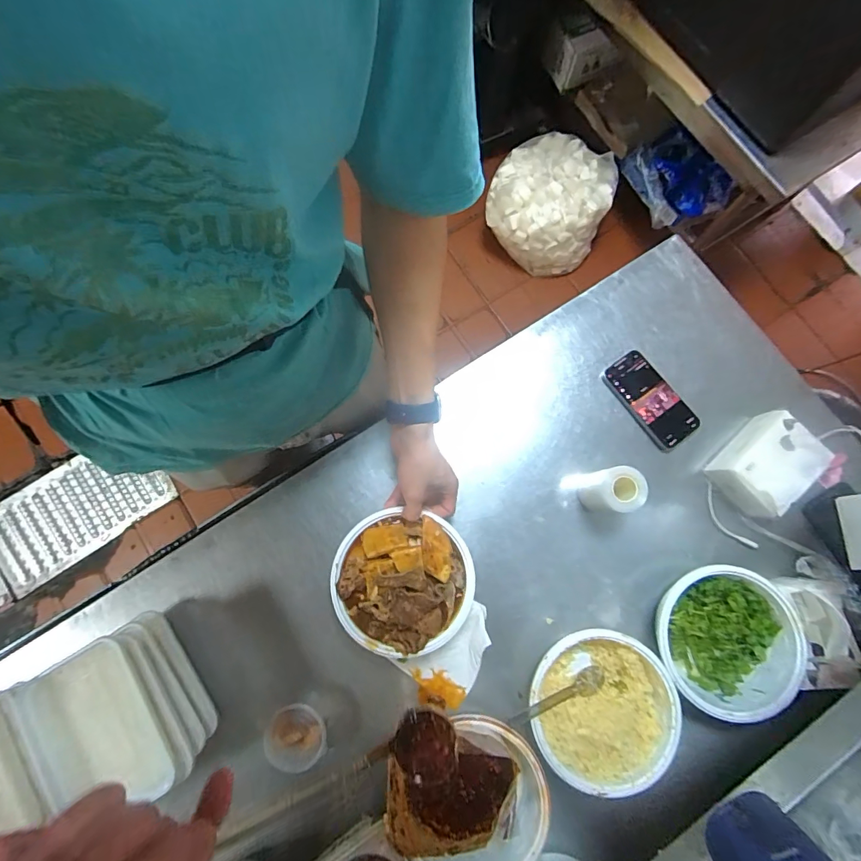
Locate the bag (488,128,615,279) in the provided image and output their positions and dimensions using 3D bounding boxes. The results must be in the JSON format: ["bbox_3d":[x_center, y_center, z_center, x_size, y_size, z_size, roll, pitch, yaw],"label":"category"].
[{"bbox_3d":[0.386,-0.740,1.449,0.375,0.256,0.347,18,78,3],"label":"bag"}]

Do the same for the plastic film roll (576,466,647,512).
[{"bbox_3d":[0.227,0.079,0.557,0.058,0.091,0.054,0,77,-1],"label":"plastic film roll"}]

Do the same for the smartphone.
[{"bbox_3d":[0.316,-0.044,0.623,0.070,0.013,0.145,-34,80,-8],"label":"smartphone"}]

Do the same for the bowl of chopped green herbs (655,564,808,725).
[{"bbox_3d":[0.364,0.260,0.529,0.164,0.055,0.162,0,77,-1],"label":"bowl of chopped green herbs"}]

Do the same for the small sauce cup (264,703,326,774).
[{"bbox_3d":[-0.160,0.366,0.517,0.072,0.038,0.064,9,77,1],"label":"small sauce cup"}]

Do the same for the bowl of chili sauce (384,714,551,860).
[{"bbox_3d":[0.044,0.424,0.495,0.170,0.058,0.165,0,77,-1],"label":"bowl of chili sauce"}]

